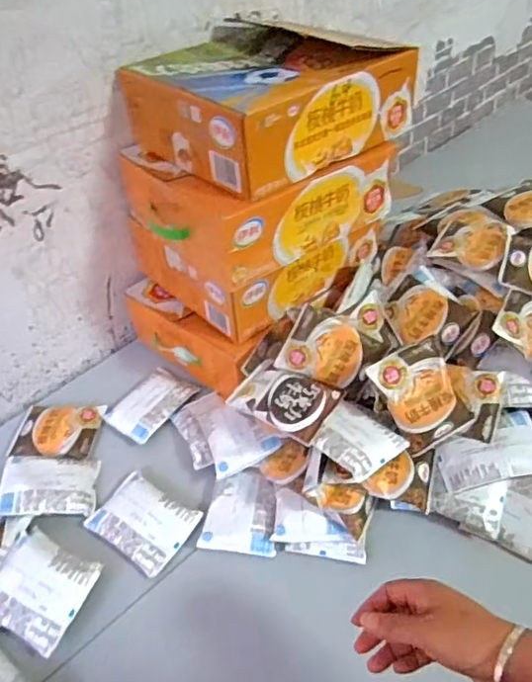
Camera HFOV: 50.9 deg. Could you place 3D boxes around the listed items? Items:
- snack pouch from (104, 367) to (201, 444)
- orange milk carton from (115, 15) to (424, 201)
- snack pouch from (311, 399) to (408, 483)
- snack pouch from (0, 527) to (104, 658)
[{"bbox_3d":[-0.185,0.097,0.892,0.095,0.016,0.128,27,54,30],"label":"snack pouch"},{"bbox_3d":[-0.007,-0.345,0.785,0.301,0.110,0.286,-35,51,-25],"label":"orange milk carton"},{"bbox_3d":[0.115,0.124,0.705,0.088,0.020,0.095,-27,50,-36],"label":"snack pouch"},{"bbox_3d":[-0.280,0.297,0.683,0.128,0.025,0.108,16,49,22],"label":"snack pouch"}]

